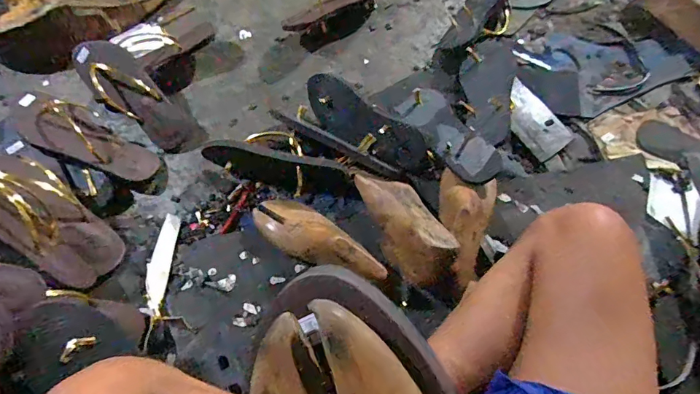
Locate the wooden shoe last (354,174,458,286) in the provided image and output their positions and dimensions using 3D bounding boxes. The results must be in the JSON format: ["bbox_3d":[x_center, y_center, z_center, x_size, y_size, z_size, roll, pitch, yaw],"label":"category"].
[{"bbox_3d":[0.074,0.032,0.597,0.082,0.054,0.192,-23,47,-7],"label":"wooden shoe last"}]

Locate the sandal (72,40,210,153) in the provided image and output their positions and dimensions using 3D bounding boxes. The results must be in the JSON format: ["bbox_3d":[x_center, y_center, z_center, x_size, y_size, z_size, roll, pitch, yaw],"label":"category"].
[{"bbox_3d":[-0.355,-0.168,0.731,0.247,0.043,0.088,41,73,-6],"label":"sandal"}]

